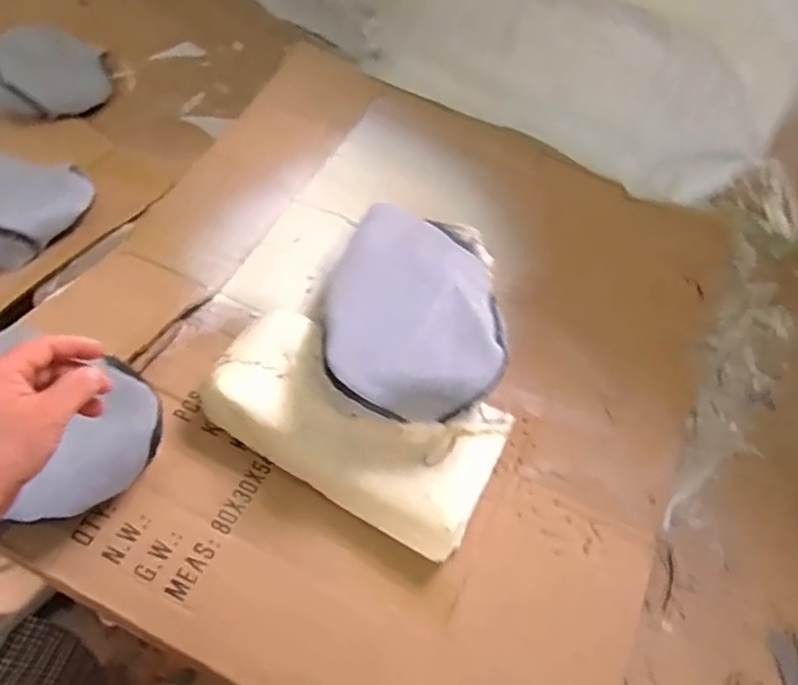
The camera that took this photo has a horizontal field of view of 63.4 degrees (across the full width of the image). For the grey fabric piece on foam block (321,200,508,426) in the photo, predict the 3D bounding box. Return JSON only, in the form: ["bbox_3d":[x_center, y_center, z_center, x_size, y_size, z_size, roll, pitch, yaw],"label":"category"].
[{"bbox_3d":[0.009,-0.042,0.661,0.171,0.086,0.285,3,57,-6],"label":"grey fabric piece on foam block"}]

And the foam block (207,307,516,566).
[{"bbox_3d":[-0.052,0.081,0.647,0.295,0.065,0.147,28,58,10],"label":"foam block"}]

